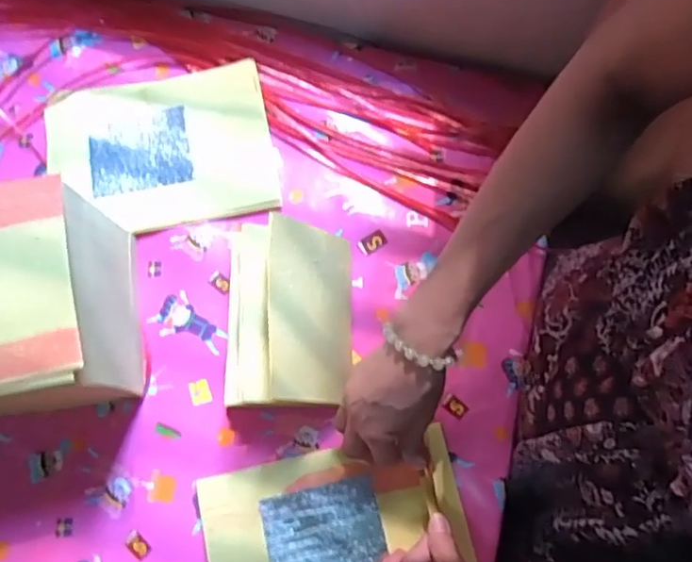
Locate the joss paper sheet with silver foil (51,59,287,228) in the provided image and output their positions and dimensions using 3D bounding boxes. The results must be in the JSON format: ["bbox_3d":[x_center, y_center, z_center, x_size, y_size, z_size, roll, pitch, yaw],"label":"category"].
[{"bbox_3d":[-0.199,-0.141,0.624,0.235,0.011,0.175,-11,75,-1],"label":"joss paper sheet with silver foil"}]

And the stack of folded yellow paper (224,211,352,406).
[{"bbox_3d":[-0.052,0.030,0.536,0.108,0.088,0.162,0,75,2],"label":"stack of folded yellow paper"}]

